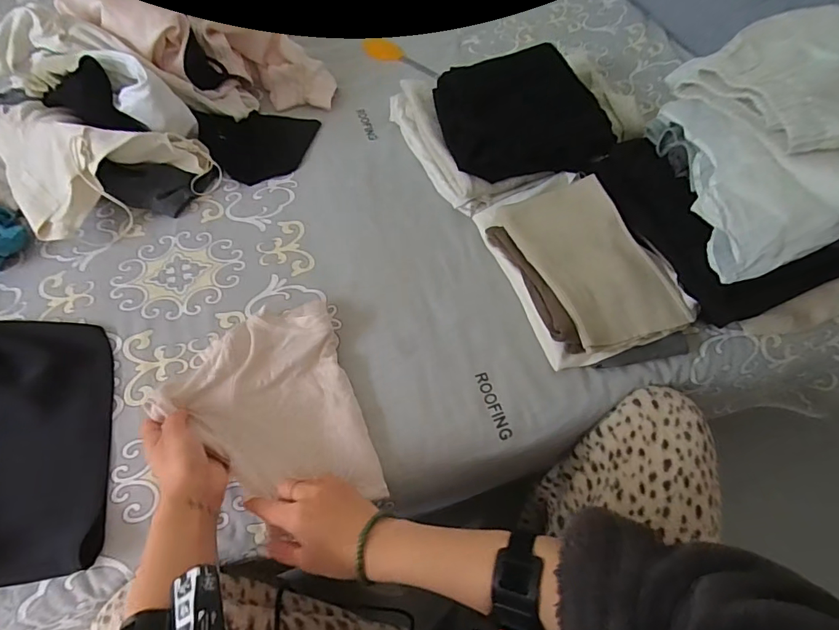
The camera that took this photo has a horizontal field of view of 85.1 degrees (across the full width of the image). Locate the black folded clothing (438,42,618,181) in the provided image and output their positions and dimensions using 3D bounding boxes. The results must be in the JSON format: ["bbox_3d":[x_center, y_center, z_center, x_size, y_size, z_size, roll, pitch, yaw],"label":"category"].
[{"bbox_3d":[0.165,-0.317,0.730,0.252,0.029,0.204,-17,82,-9],"label":"black folded clothing"}]

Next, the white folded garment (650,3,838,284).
[{"bbox_3d":[0.474,-0.218,0.538,0.325,0.135,0.294,-9,61,-7],"label":"white folded garment"}]

